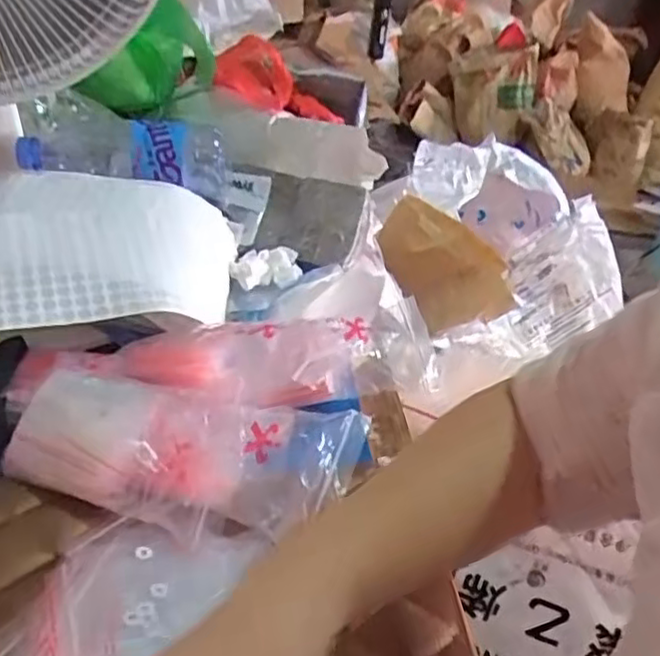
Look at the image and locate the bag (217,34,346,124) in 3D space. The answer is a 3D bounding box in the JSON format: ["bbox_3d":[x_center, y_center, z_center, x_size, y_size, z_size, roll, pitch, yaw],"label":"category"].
[{"bbox_3d":[-0.064,-0.305,0.838,0.150,0.085,0.102,2,31,-11],"label":"bag"}]

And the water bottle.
[{"bbox_3d":[-0.205,-0.168,0.664,0.198,0.068,0.068,6,30,-3],"label":"water bottle"}]

